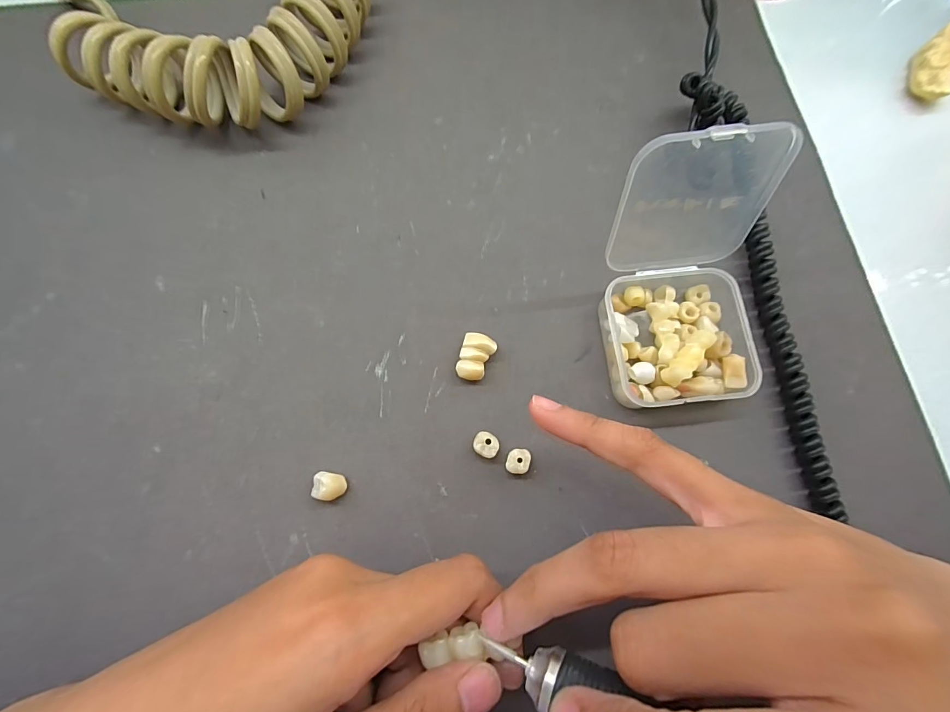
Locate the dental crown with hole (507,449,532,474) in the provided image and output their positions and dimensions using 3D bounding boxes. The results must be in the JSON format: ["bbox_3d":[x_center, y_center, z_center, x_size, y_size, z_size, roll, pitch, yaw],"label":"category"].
[{"bbox_3d":[0.017,0.043,0.166,0.009,0.007,0.010,19,77,4],"label":"dental crown with hole"}]

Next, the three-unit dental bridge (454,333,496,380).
[{"bbox_3d":[0.001,0.001,0.176,0.014,0.007,0.020,14,77,3],"label":"three-unit dental bridge"}]

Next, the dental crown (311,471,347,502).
[{"bbox_3d":[-0.056,0.051,0.160,0.011,0.011,0.010,2,76,0],"label":"dental crown"}]

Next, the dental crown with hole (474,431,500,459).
[{"bbox_3d":[0.005,0.036,0.167,0.010,0.006,0.009,29,78,6],"label":"dental crown with hole"}]

